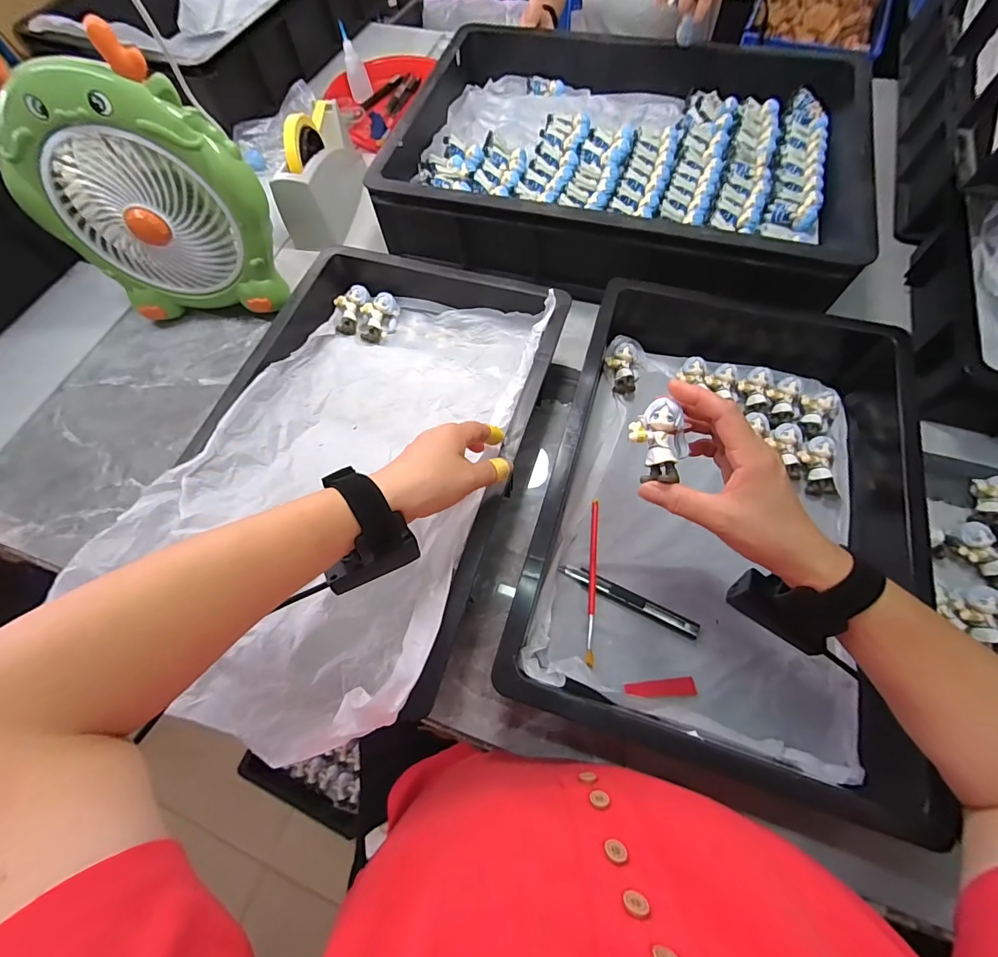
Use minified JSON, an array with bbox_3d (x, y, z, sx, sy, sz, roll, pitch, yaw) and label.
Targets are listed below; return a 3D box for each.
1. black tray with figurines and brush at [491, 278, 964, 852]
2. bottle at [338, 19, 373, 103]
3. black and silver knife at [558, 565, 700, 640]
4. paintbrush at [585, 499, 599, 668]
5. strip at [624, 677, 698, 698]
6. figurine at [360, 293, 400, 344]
[{"bbox_3d":[0.219,0.001,0.424,0.313,0.100,0.486,15,68,10],"label":"black tray with figurines and brush"},{"bbox_3d":[-0.268,-0.766,0.793,0.040,0.091,0.051,-13,66,-3],"label":"bottle"},{"bbox_3d":[0.126,0.118,0.421,0.139,0.008,0.015,25,70,14],"label":"black and silver knife"},{"bbox_3d":[0.094,0.099,0.428,0.008,0.011,0.163,5,66,6],"label":"paintbrush"},{"bbox_3d":[0.146,0.190,0.386,0.064,0.005,0.015,-5,66,1],"label":"strip"},{"bbox_3d":[-0.156,-0.204,0.544,0.039,0.029,0.060,16,68,10],"label":"figurine"}]

